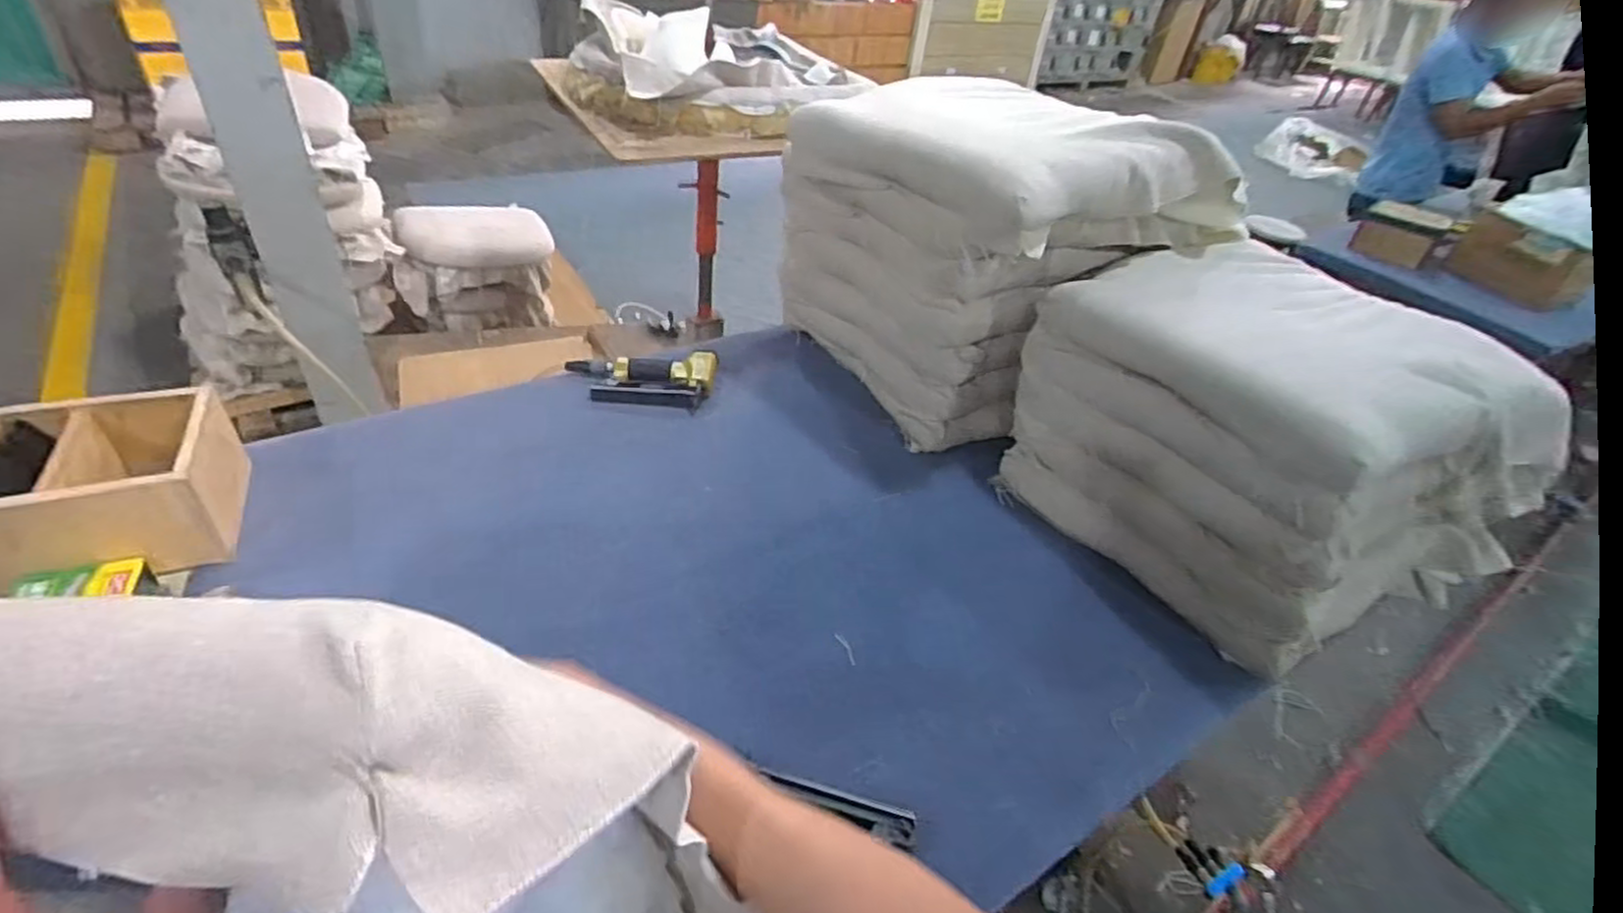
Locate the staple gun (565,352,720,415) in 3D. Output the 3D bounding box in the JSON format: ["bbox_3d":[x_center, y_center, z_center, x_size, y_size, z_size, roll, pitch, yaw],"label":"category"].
[{"bbox_3d":[-0.288,-0.138,1.255,0.242,0.039,0.122,6,39,-2],"label":"staple gun"}]

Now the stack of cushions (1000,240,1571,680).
[{"bbox_3d":[0.592,-0.018,1.023,0.429,0.351,0.483,-13,43,-23],"label":"stack of cushions"}]

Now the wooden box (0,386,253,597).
[{"bbox_3d":[-0.809,0.036,0.864,0.228,0.134,0.198,-14,43,-25],"label":"wooden box"}]

